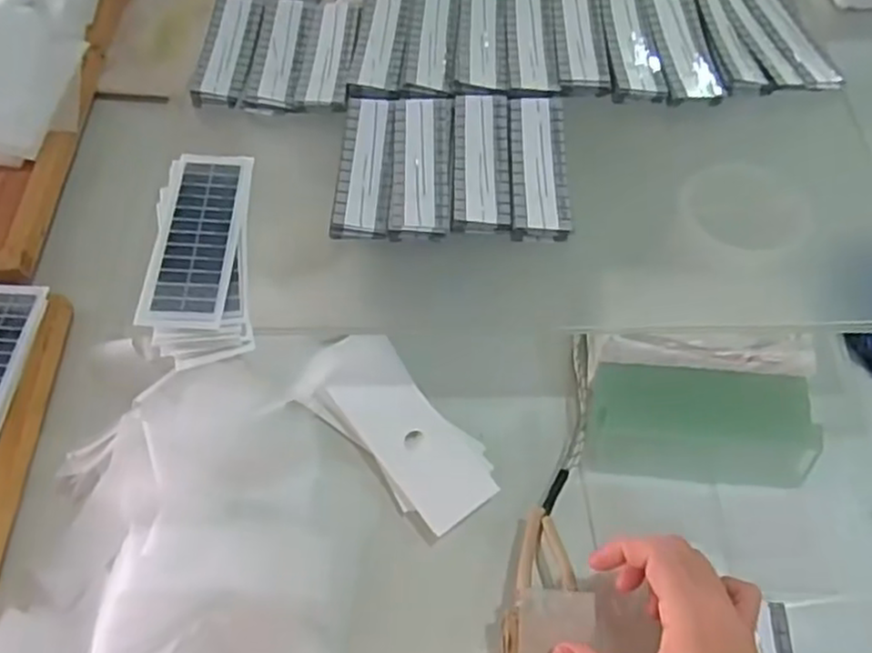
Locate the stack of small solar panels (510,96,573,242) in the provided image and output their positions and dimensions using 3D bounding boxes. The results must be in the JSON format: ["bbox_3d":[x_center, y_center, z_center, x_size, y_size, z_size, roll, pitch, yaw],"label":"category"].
[{"bbox_3d":[0.075,-0.119,0.509,0.041,0.013,0.127,0,60,4],"label":"stack of small solar panels"}]

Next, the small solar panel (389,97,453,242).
[{"bbox_3d":[-0.010,-0.122,0.513,0.044,0.011,0.132,-1,60,3],"label":"small solar panel"}]

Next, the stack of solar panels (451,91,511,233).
[{"bbox_3d":[0.033,-0.124,0.512,0.041,0.007,0.129,0,60,4],"label":"stack of solar panels"}]

